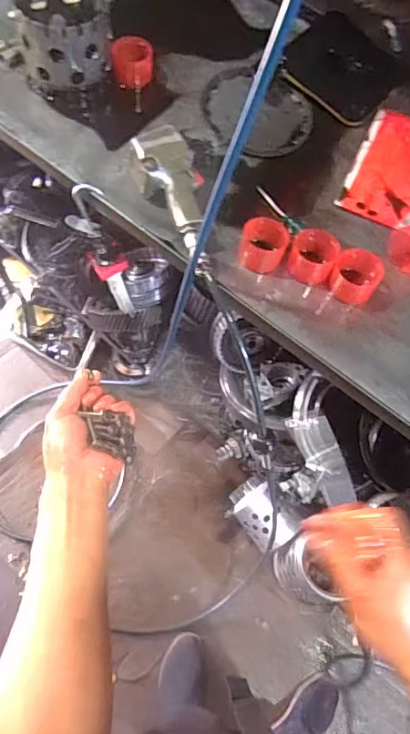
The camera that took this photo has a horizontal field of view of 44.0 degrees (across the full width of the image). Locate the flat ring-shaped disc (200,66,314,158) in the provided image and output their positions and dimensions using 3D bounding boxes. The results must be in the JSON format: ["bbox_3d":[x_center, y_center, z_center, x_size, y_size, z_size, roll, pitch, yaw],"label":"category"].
[{"bbox_3d":[0.100,-0.448,0.888,0.203,0.021,0.187,3,69,-8],"label":"flat ring-shaped disc"}]

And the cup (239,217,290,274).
[{"bbox_3d":[0.086,-0.181,0.743,0.066,0.053,0.063,1,65,-3],"label":"cup"}]

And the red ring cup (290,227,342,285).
[{"bbox_3d":[0.159,-0.166,0.751,0.066,0.050,0.065,1,65,-3],"label":"red ring cup"}]

